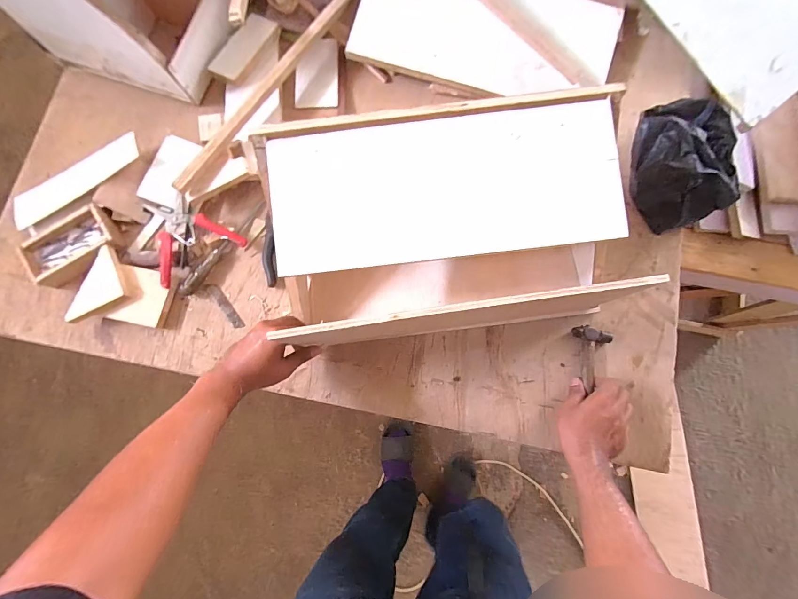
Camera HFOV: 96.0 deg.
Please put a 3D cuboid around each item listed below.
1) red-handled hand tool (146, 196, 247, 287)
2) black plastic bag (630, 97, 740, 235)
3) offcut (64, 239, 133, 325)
[{"bbox_3d":[-0.374,-0.124,0.634,0.148,0.027,0.155,-32,80,-5],"label":"red-handled hand tool"},{"bbox_3d":[0.479,-0.236,0.596,0.169,0.098,0.196,-15,79,-2],"label":"black plastic bag"},{"bbox_3d":[-0.491,-0.019,0.603,0.080,0.039,0.133,19,80,5],"label":"offcut"}]

